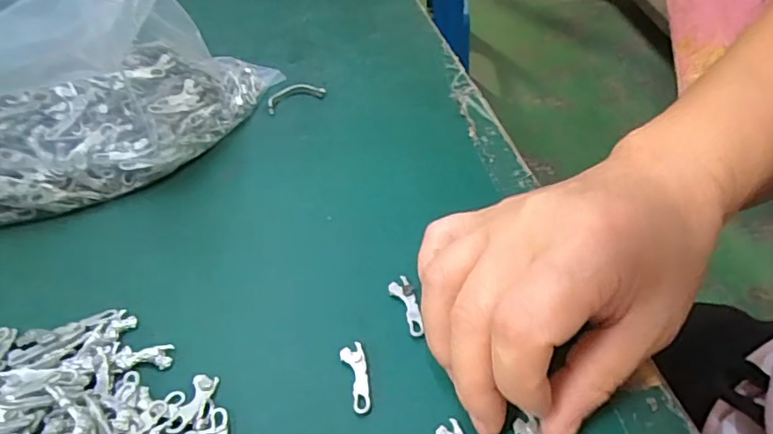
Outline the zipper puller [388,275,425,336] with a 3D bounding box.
[{"bbox_3d":[0.010,0.039,0.249,0.009,0.004,0.029,-17,53,-14],"label":"zipper puller"}]

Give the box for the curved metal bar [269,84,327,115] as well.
[{"bbox_3d":[-0.055,-0.073,0.339,0.035,0.006,0.015,-20,54,-16],"label":"curved metal bar"}]

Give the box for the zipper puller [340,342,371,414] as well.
[{"bbox_3d":[-0.012,0.064,0.228,0.010,0.004,0.028,-7,51,-7],"label":"zipper puller"}]

